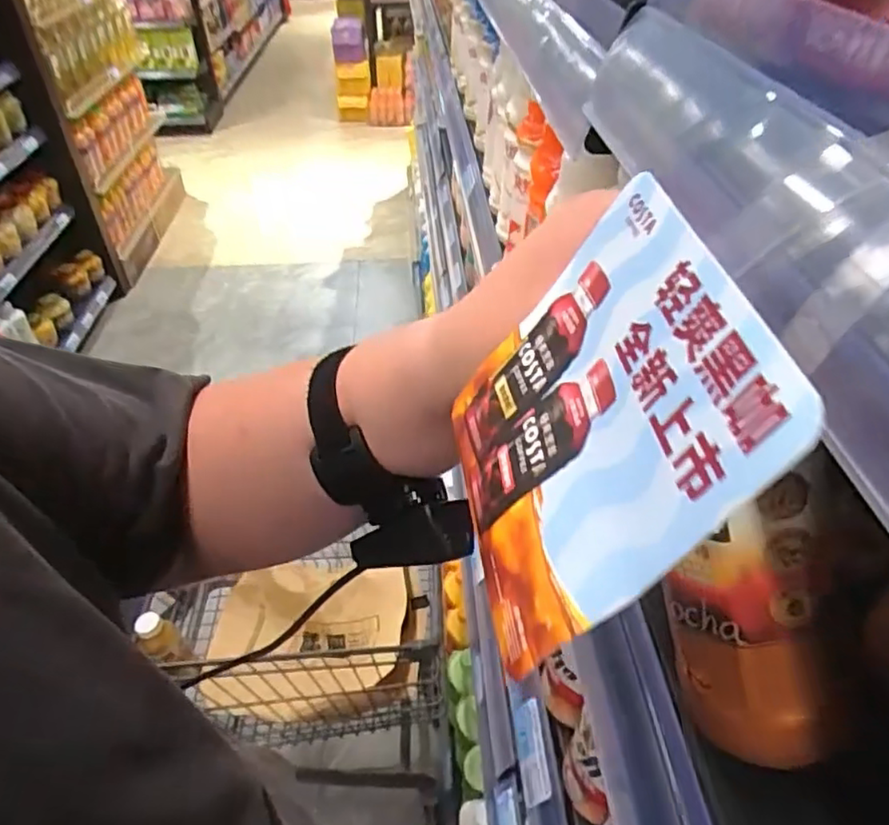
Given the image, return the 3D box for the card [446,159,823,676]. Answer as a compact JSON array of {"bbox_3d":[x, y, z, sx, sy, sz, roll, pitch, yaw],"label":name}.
[{"bbox_3d":[0.028,0.001,0.133,0.004,0.079,0.078,18,39,-25],"label":"card"}]

